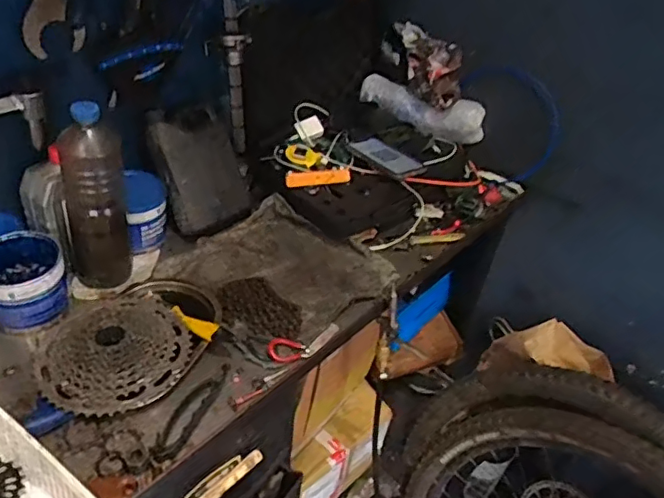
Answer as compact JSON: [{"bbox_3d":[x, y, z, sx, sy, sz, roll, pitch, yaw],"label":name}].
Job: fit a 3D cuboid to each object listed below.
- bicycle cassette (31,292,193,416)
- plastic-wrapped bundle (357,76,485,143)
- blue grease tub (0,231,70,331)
[{"bbox_3d":[-0.269,0.120,0.696,0.175,0.050,0.184,4,40,-3],"label":"bicycle cassette"},{"bbox_3d":[0.171,-0.271,1.102,0.251,0.072,0.043,22,42,18],"label":"plastic-wrapped bundle"},{"bbox_3d":[-0.401,0.042,0.733,0.100,0.081,0.099,-15,45,-24],"label":"blue grease tub"}]

